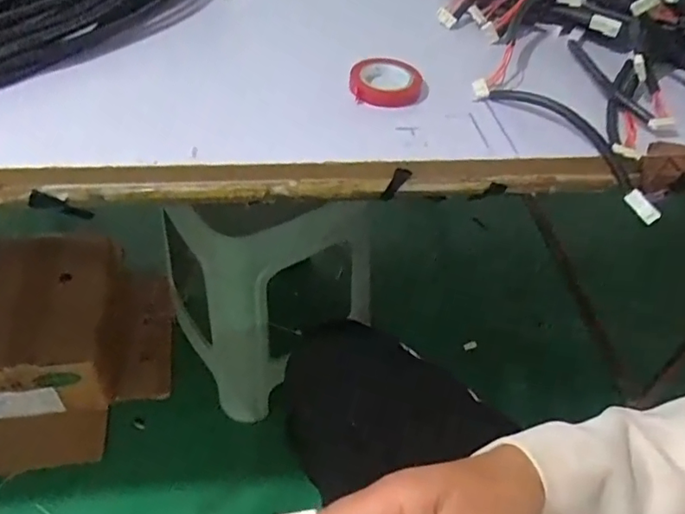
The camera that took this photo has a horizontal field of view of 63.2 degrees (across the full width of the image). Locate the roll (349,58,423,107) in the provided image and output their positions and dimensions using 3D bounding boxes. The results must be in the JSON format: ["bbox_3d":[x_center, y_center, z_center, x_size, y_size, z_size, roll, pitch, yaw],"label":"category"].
[{"bbox_3d":[0.035,-0.143,0.457,0.058,0.013,0.054,3,49,-3],"label":"roll"}]

